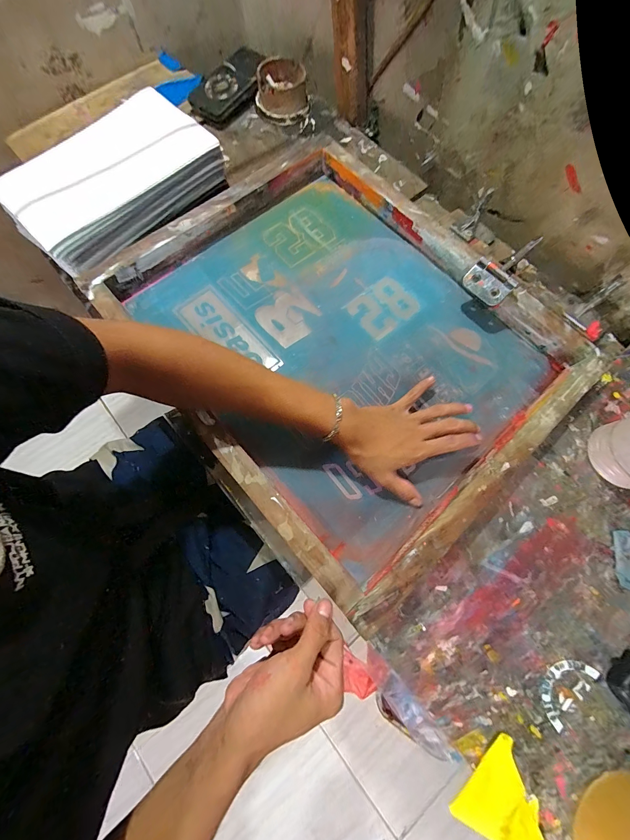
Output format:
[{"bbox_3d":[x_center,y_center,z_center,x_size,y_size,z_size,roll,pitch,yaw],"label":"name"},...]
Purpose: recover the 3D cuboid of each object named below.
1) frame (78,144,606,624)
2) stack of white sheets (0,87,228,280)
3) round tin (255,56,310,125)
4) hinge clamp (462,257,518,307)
[{"bbox_3d":[0.031,-0.118,0.431,0.436,0.048,0.535,-41,78,-13],"label":"frame"},{"bbox_3d":[-0.291,-0.343,0.470,0.189,0.076,0.274,39,75,9],"label":"stack of white sheets"},{"bbox_3d":[-0.058,-0.583,0.567,0.096,0.043,0.104,-4,73,-3],"label":"round tin"},{"bbox_3d":[0.232,-0.183,0.427,0.059,0.013,0.041,43,117,10],"label":"hinge clamp"}]

